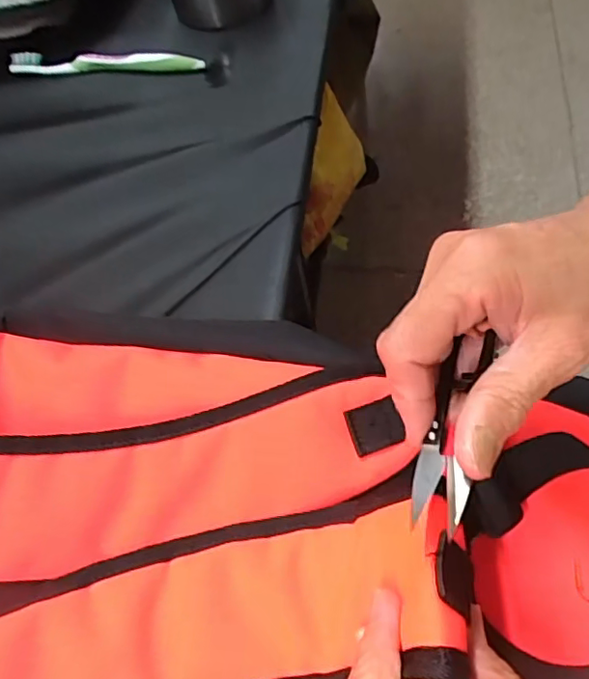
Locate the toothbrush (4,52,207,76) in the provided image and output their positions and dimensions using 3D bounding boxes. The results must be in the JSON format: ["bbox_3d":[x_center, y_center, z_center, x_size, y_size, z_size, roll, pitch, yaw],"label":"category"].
[{"bbox_3d":[-0.174,-0.254,0.523,0.186,0.017,0.009,3,58,5],"label":"toothbrush"}]

